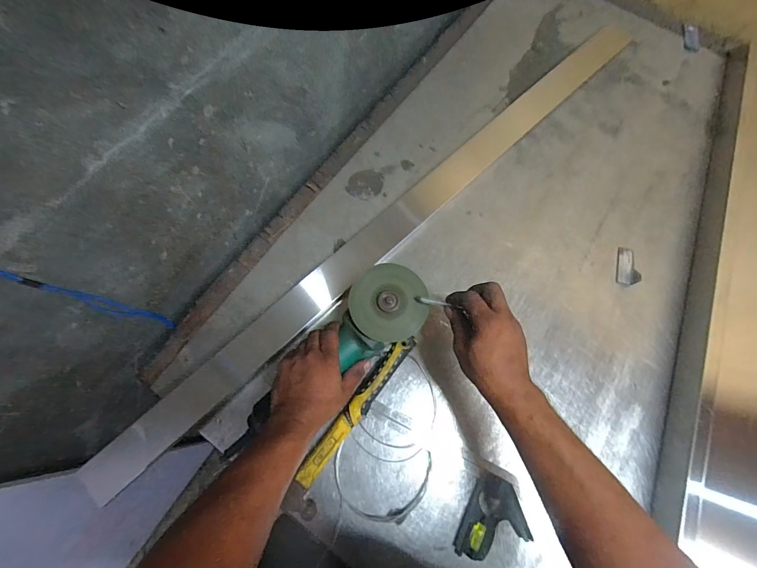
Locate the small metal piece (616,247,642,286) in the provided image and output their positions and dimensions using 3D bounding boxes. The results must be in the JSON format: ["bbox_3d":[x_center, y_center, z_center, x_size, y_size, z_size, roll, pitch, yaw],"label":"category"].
[{"bbox_3d":[0.407,-0.029,0.588,0.037,0.004,0.064,11,72,2],"label":"small metal piece"}]

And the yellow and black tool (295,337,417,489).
[{"bbox_3d":[-0.029,0.170,0.504,0.030,0.025,0.235,35,75,10],"label":"yellow and black tool"}]

